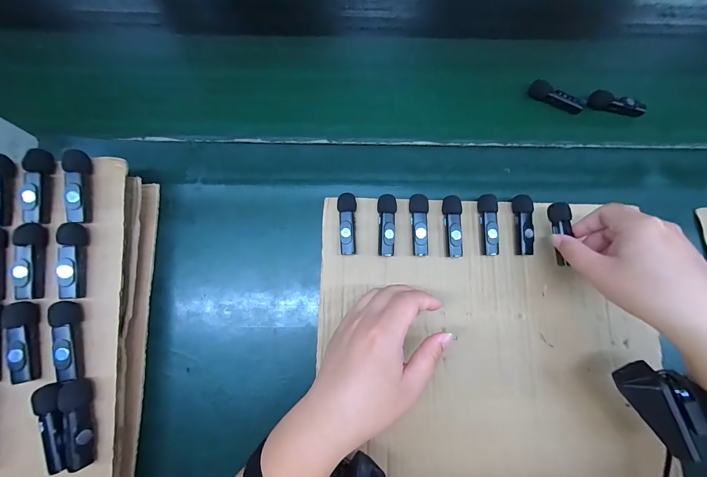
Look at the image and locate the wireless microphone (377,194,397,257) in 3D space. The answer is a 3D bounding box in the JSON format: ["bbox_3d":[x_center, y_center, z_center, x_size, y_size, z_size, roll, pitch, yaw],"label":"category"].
[{"bbox_3d":[0.034,-0.013,0.321,0.019,0.016,0.063,4,78,0],"label":"wireless microphone"}]

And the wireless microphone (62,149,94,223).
[{"bbox_3d":[-0.245,-0.047,0.270,0.013,0.017,0.064,-4,76,-2],"label":"wireless microphone"}]

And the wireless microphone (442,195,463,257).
[{"bbox_3d":[0.105,-0.012,0.322,0.018,0.016,0.063,-3,78,-2],"label":"wireless microphone"}]

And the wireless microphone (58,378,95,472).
[{"bbox_3d":[-0.218,0.146,0.241,0.016,0.014,0.065,-14,76,-5],"label":"wireless microphone"}]

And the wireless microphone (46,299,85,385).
[{"bbox_3d":[-0.235,0.084,0.249,0.011,0.019,0.063,-11,76,-4],"label":"wireless microphone"}]

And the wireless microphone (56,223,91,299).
[{"bbox_3d":[-0.241,0.018,0.261,0.013,0.016,0.064,-7,76,-3],"label":"wireless microphone"}]

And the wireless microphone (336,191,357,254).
[{"bbox_3d":[-0.007,-0.015,0.320,0.019,0.016,0.064,-1,78,-1],"label":"wireless microphone"}]

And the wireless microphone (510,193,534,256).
[{"bbox_3d":[0.179,-0.015,0.323,0.017,0.014,0.064,2,78,-1],"label":"wireless microphone"}]

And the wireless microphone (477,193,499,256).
[{"bbox_3d":[0.143,-0.014,0.323,0.018,0.017,0.064,-1,78,-1],"label":"wireless microphone"}]

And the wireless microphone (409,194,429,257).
[{"bbox_3d":[0.070,-0.014,0.322,0.019,0.015,0.063,-4,78,-2],"label":"wireless microphone"}]

